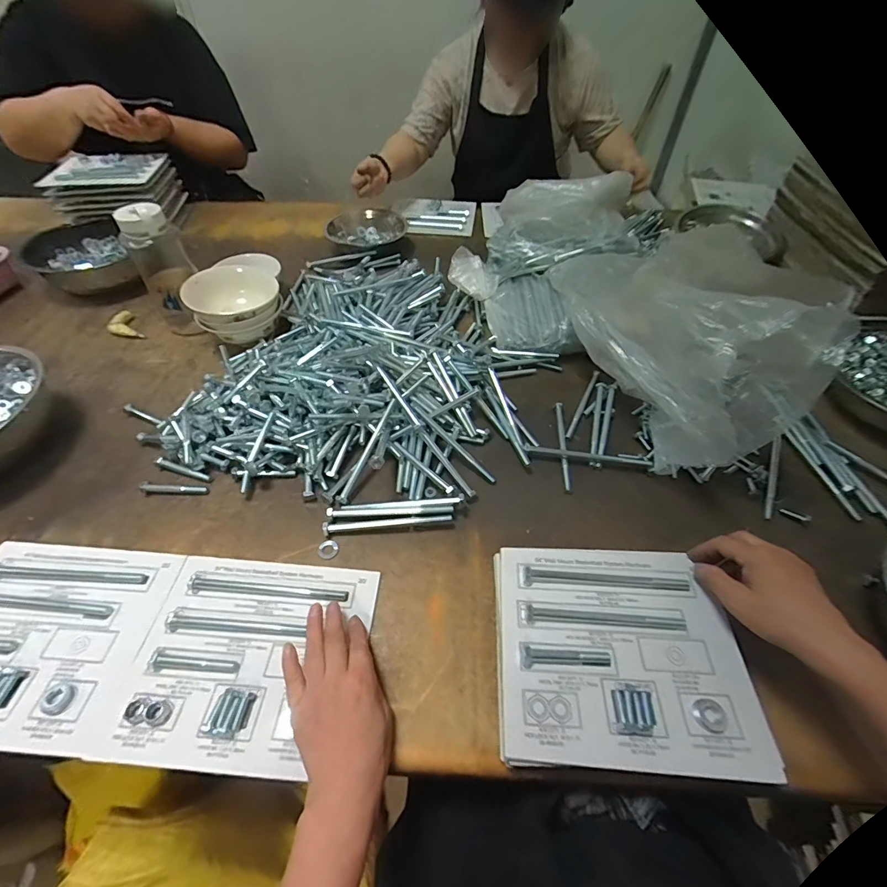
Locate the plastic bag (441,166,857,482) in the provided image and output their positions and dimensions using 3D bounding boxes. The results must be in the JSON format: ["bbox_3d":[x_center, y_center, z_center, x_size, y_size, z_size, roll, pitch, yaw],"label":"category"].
[{"bbox_3d":[0.274,-0.236,0.641,0.269,0.210,0.556,-24,55,-19],"label":"plastic bag"}]

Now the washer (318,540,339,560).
[{"bbox_3d":[-0.136,0.125,0.488,0.023,0.004,0.022,2,49,-2],"label":"washer"}]

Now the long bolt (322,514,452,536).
[{"bbox_3d":[-0.068,0.096,0.503,0.152,0.021,0.016,-3,50,-6],"label":"long bolt"}]

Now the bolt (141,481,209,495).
[{"bbox_3d":[-0.350,0.059,0.536,0.081,0.016,0.012,3,49,-1],"label":"bolt"}]

